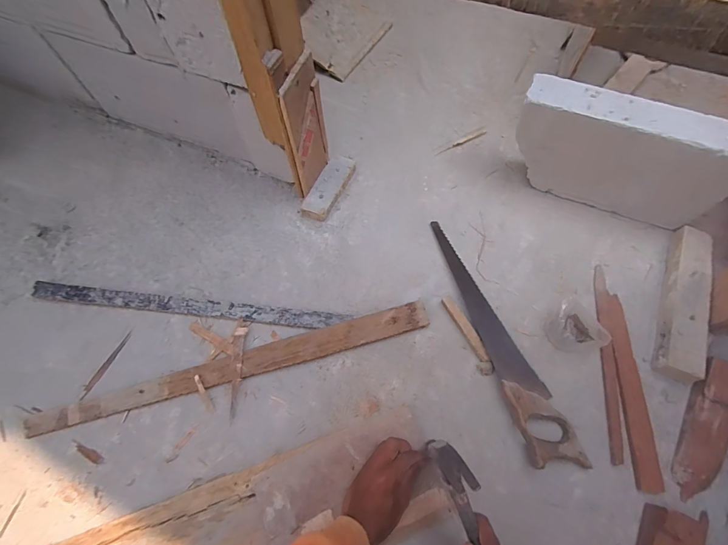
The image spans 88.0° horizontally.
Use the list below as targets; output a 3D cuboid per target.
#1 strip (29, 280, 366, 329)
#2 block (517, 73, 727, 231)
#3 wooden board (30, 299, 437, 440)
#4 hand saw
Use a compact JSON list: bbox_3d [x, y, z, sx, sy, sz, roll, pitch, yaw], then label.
[{"bbox_3d":[-0.319,0.060,0.680,0.565,0.019,0.034,6,67,4],"label":"strip"},{"bbox_3d":[0.454,-0.210,0.686,0.364,0.196,0.079,20,68,12],"label":"block"},{"bbox_3d":[-0.213,0.160,0.630,0.650,0.025,0.043,-15,66,-4],"label":"wooden board"},{"bbox_3d":[0.220,0.096,0.645,0.086,0.036,0.462,-19,66,-6],"label":"hand saw"}]

